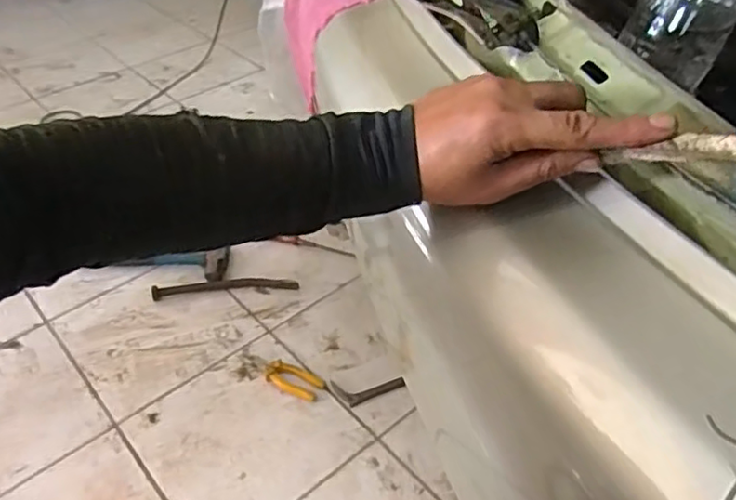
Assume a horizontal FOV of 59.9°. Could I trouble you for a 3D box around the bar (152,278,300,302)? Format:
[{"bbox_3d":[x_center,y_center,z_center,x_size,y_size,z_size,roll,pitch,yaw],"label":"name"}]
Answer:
[{"bbox_3d":[-0.281,0.070,1.263,0.281,0.015,0.036,-4,42,-3],"label":"bar"}]

